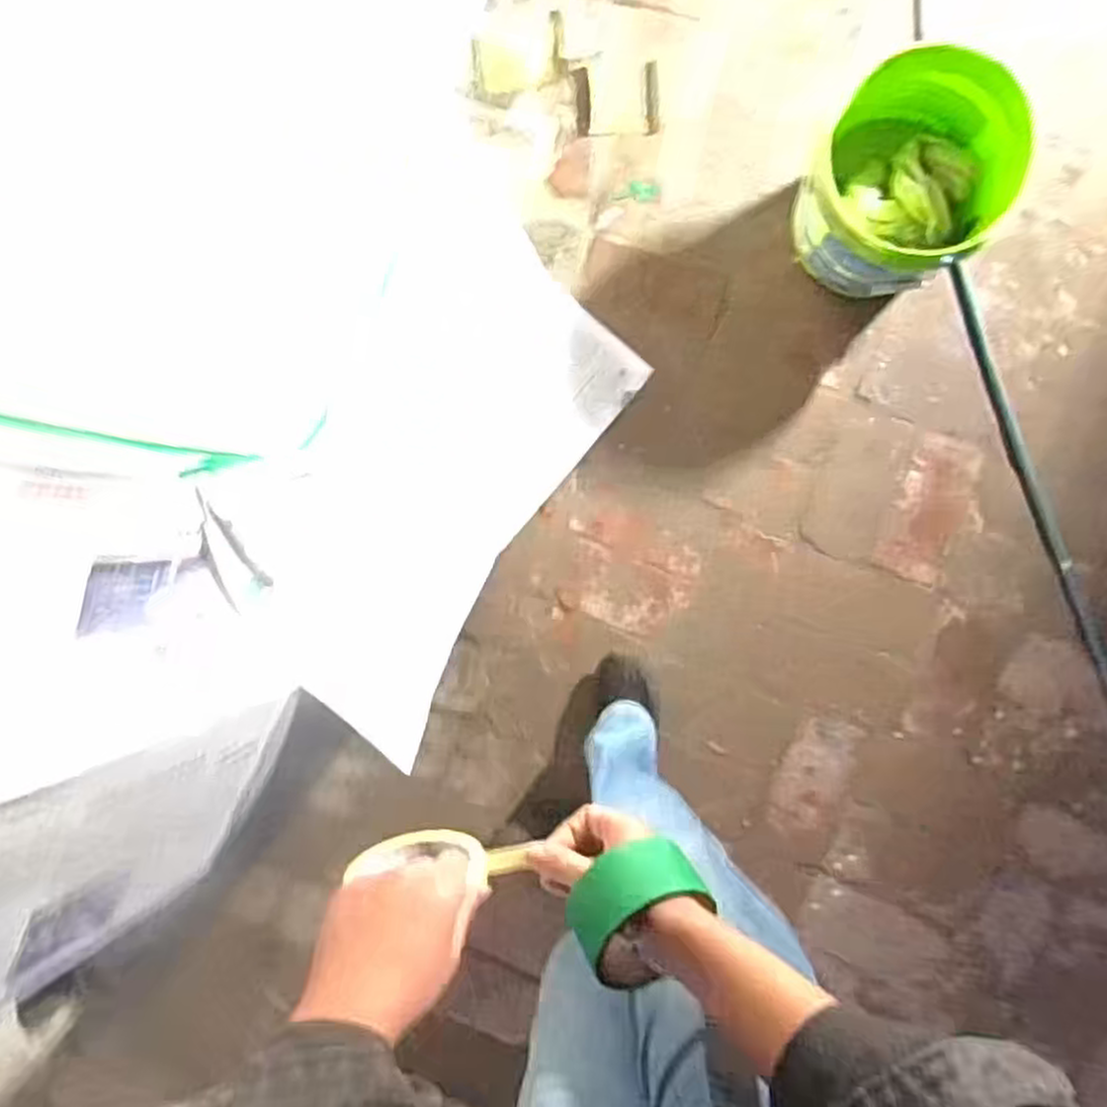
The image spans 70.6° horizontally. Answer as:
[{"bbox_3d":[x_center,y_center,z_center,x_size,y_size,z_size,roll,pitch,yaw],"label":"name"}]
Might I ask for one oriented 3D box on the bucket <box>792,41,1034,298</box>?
[{"bbox_3d":[0.453,-0.477,1.031,0.218,0.270,0.232,0,92,5],"label":"bucket"}]

